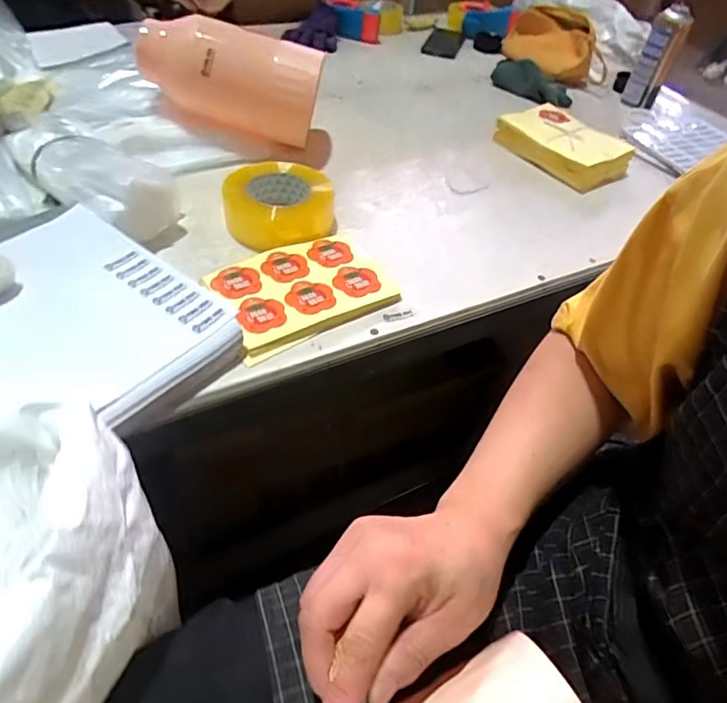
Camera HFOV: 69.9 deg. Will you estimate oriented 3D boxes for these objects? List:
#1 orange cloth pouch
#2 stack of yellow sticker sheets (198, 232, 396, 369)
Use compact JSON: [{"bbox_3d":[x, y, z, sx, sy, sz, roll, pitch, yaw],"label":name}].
[{"bbox_3d":[0.387,-0.637,1.074,0.179,0.098,0.151,15,47,7],"label":"orange cloth pouch"},{"bbox_3d":[-0.069,-0.073,0.583,0.188,0.016,0.135,-24,55,-26],"label":"stack of yellow sticker sheets"}]

